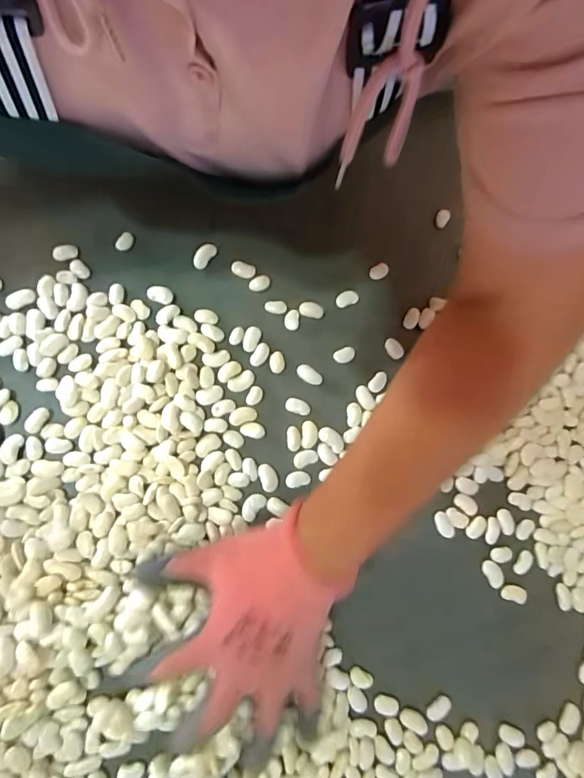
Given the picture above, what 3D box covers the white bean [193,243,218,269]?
[{"bbox_3d":[-0.077,-0.117,0.396,0.013,0.009,0.025,35,82,6],"label":"white bean"}]

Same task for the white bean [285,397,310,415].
[{"bbox_3d":[0.005,0.014,0.383,0.021,0.004,0.012,17,81,3],"label":"white bean"}]

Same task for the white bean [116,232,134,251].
[{"bbox_3d":[-0.144,-0.127,0.388,0.010,0.005,0.017,31,82,6],"label":"white bean"}]

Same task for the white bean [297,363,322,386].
[{"bbox_3d":[0.015,-0.012,0.390,0.023,0.006,0.012,37,82,6],"label":"white bean"}]

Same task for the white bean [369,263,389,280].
[{"bbox_3d":[0.080,-0.107,0.412,0.019,0.006,0.012,-42,82,-6],"label":"white bean"}]

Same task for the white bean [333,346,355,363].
[{"bbox_3d":[0.046,-0.030,0.395,0.019,0.006,0.012,-31,81,-5],"label":"white bean"}]

